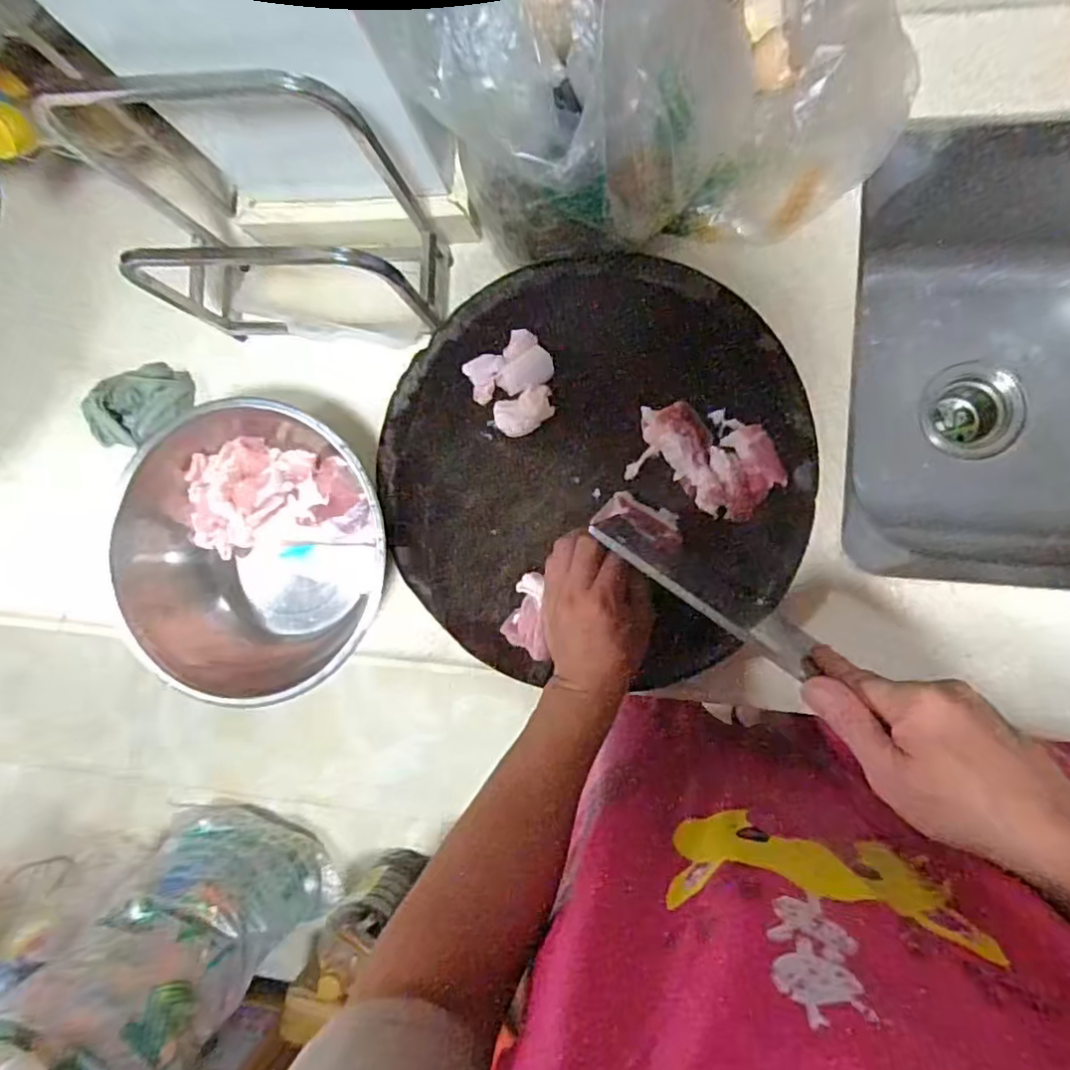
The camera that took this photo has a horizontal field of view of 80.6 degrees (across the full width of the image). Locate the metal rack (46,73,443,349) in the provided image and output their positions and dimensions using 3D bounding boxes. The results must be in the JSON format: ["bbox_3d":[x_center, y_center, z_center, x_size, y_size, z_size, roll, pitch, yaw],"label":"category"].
[{"bbox_3d":[-0.205,-0.231,0.505,0.230,0.232,0.085,3,89,10],"label":"metal rack"}]

